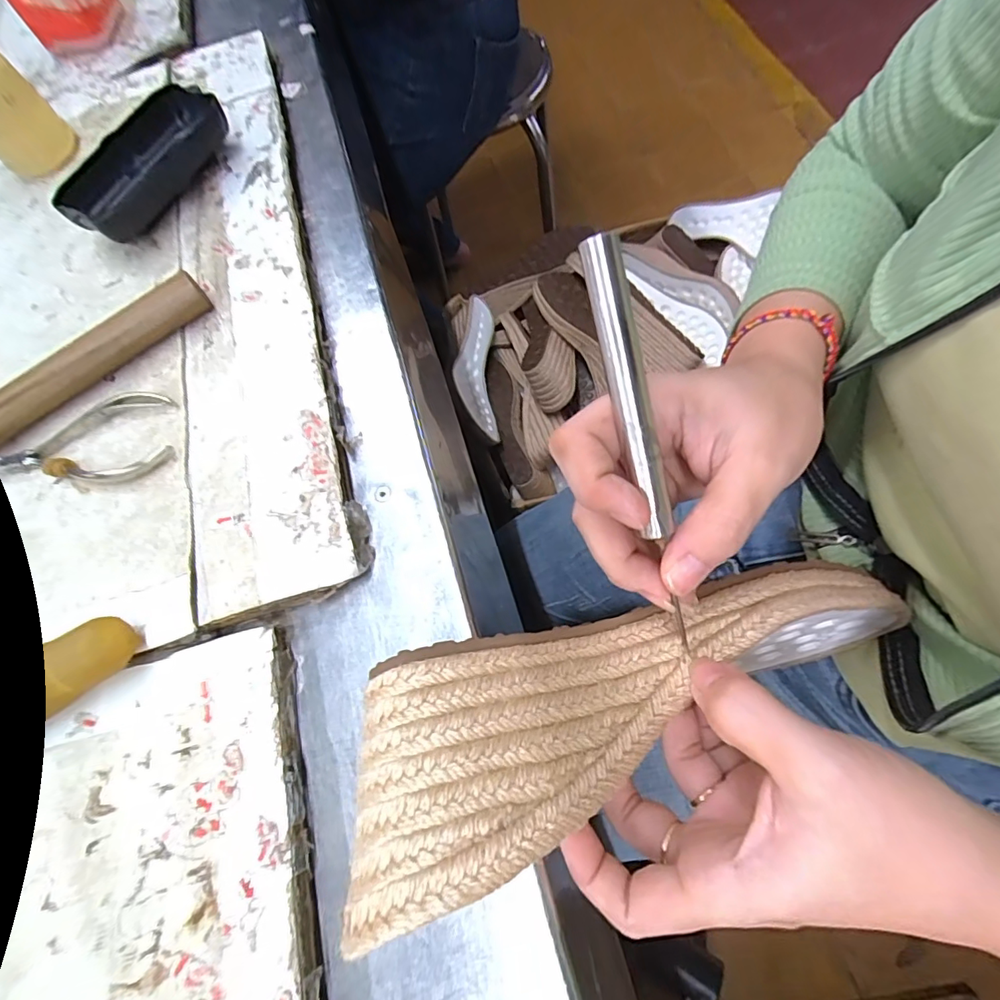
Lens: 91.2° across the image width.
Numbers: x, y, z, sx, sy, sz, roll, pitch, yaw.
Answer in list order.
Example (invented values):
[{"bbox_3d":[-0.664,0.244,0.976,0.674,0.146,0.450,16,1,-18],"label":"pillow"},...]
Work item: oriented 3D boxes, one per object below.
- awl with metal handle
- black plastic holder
[{"bbox_3d":[0.050,-0.012,0.172,0.012,0.014,0.148,-19,104,-6],"label":"awl with metal handle"},{"bbox_3d":[-0.223,-0.208,0.303,0.051,0.025,0.108,27,75,16],"label":"black plastic holder"}]

